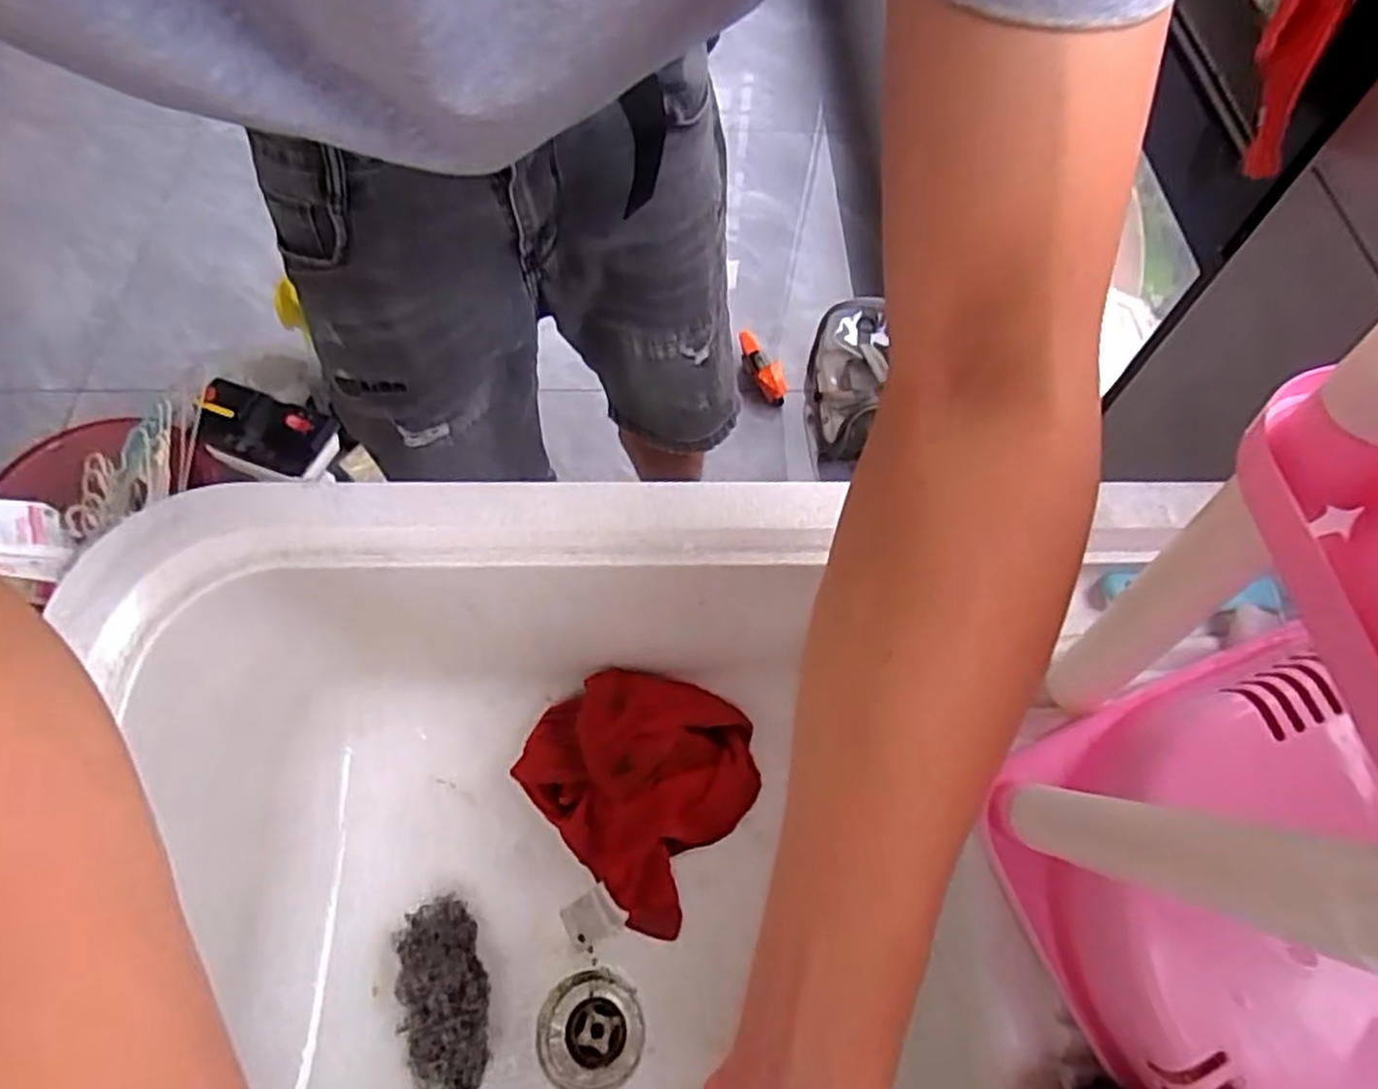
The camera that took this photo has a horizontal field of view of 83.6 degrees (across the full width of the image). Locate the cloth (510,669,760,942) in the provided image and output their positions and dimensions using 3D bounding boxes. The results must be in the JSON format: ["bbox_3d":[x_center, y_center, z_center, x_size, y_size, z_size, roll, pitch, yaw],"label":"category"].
[{"bbox_3d":[-0.037,0.157,0.527,0.145,0.095,0.139,32,66,15],"label":"cloth"}]

